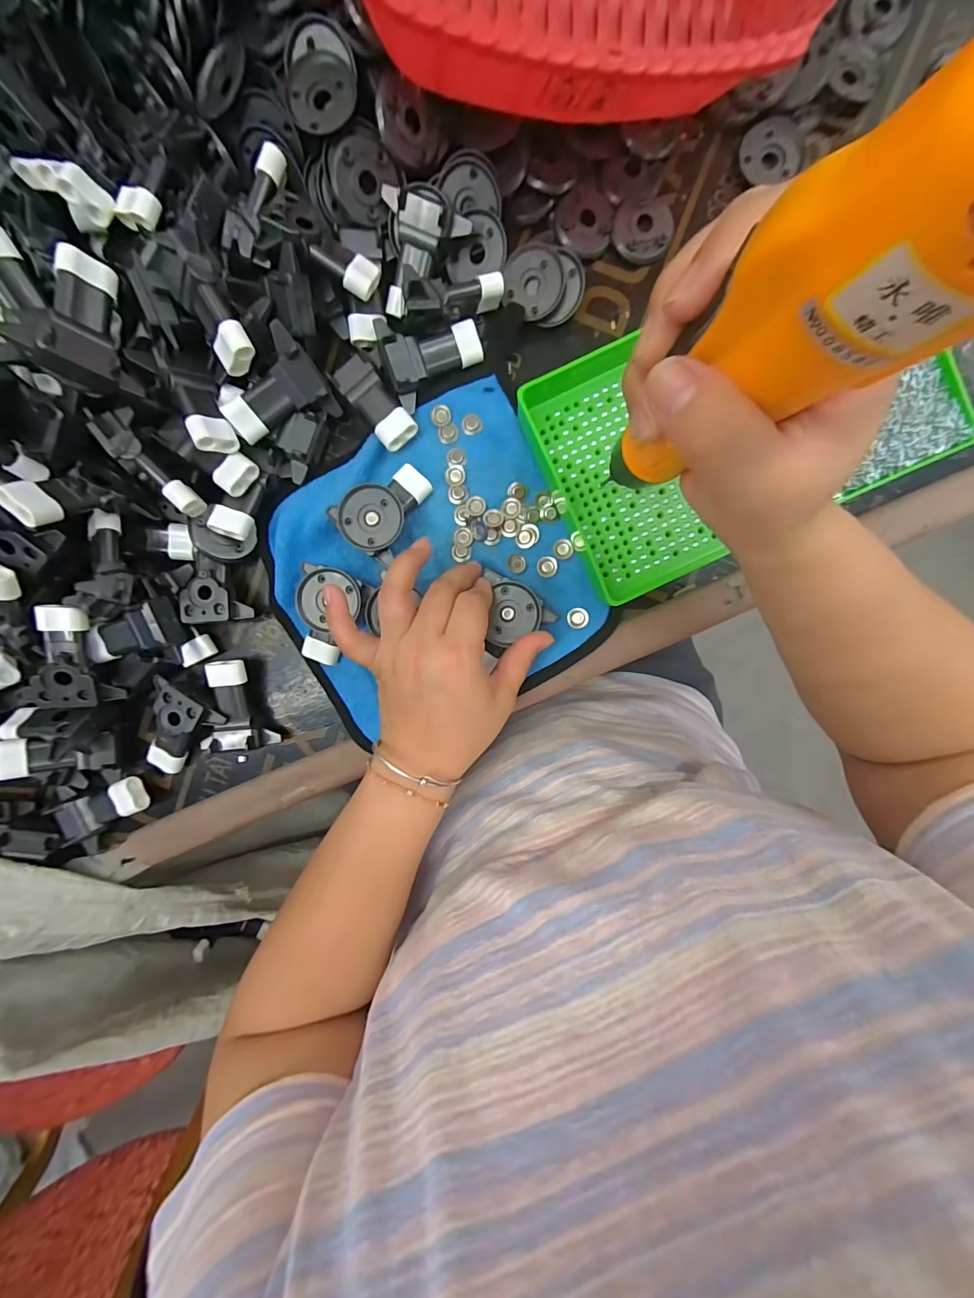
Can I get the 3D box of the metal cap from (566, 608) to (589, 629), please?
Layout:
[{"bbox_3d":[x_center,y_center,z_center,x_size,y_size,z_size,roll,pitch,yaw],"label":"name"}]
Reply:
[{"bbox_3d":[0.064,-0.022,0.311,0.014,0.004,0.014,0,94,2],"label":"metal cap"}]

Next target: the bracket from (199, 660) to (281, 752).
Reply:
[{"bbox_3d":[-0.184,0.041,0.317,0.051,0.023,0.064,-9,93,2],"label":"bracket"}]

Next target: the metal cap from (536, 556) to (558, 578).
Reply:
[{"bbox_3d":[0.042,-0.057,0.310,0.014,0.004,0.014,0,94,2],"label":"metal cap"}]

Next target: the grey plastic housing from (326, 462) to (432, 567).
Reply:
[{"bbox_3d":[-0.070,-0.096,0.301,0.046,0.024,0.065,38,94,-1],"label":"grey plastic housing"}]

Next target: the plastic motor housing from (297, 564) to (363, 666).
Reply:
[{"bbox_3d":[-0.107,-0.021,0.303,0.040,0.024,0.065,11,94,1],"label":"plastic motor housing"}]

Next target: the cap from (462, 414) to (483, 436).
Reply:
[{"bbox_3d":[-0.010,-0.156,0.307,0.014,0.004,0.014,0,94,2],"label":"cap"}]

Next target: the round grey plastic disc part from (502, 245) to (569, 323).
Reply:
[{"bbox_3d":[0.031,-0.241,0.291,0.041,0.007,0.038,4,110,12],"label":"round grey plastic disc part"}]

